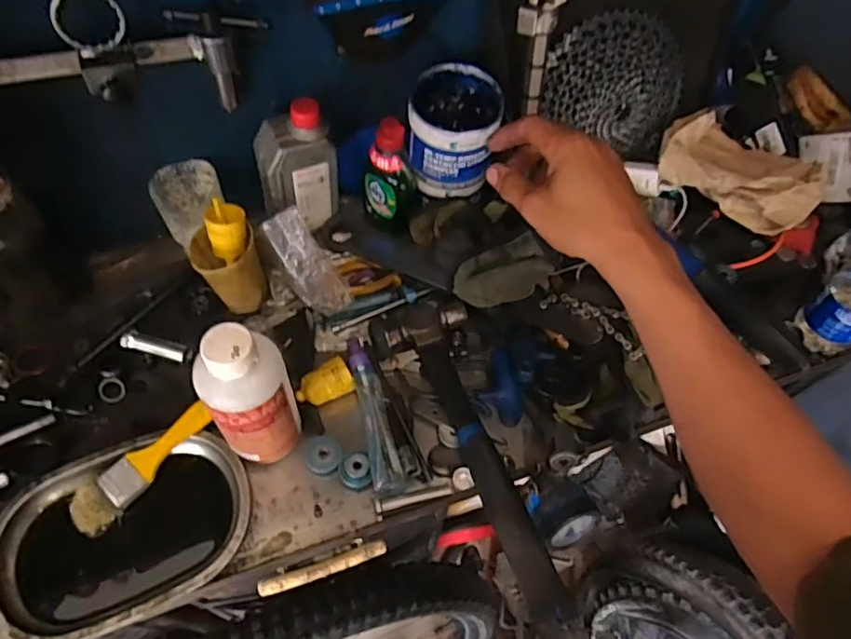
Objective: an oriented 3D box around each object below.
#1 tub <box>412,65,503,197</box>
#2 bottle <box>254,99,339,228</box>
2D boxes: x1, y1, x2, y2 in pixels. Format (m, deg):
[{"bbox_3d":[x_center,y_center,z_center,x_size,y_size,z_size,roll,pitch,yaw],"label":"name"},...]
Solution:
[{"bbox_3d":[0.031,-0.208,0.667,0.093,0.112,0.098,2,59,-3],"label":"tub"},{"bbox_3d":[-0.145,-0.170,0.657,0.084,0.158,0.048,-18,62,-14],"label":"bottle"}]

